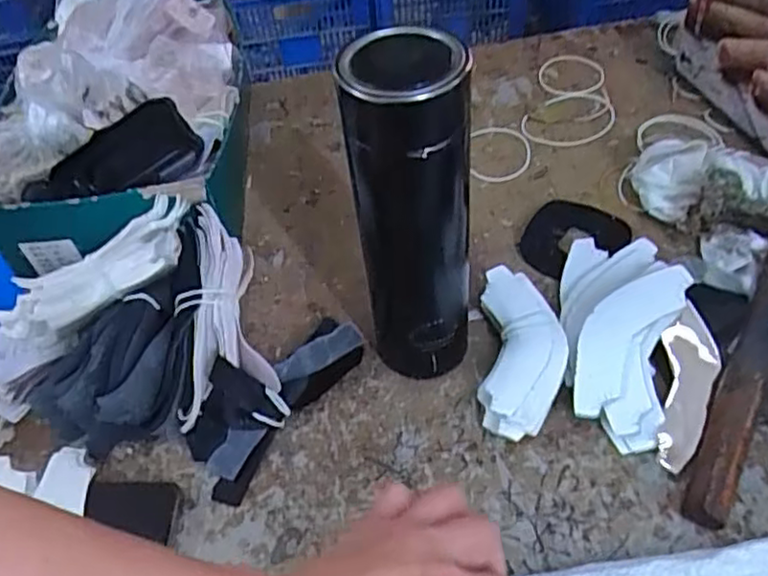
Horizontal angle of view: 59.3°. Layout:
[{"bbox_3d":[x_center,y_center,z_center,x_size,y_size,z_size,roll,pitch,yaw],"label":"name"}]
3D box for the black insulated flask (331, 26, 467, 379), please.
[{"bbox_3d":[0.018,-0.033,0.397,0.063,0.225,0.061,-5,49,2],"label":"black insulated flask"}]

